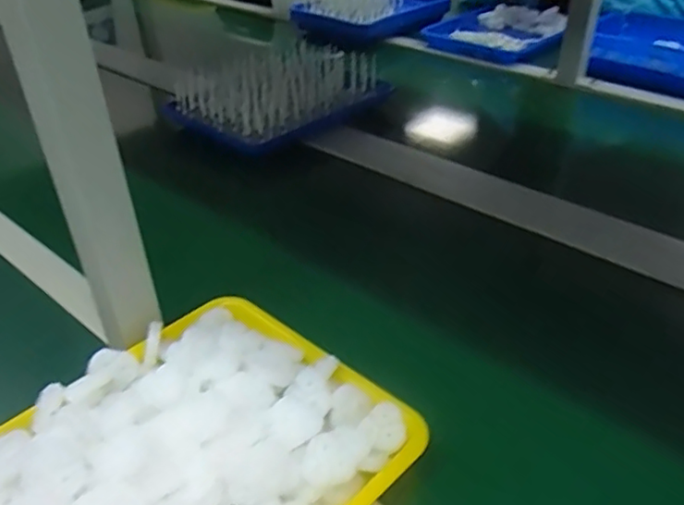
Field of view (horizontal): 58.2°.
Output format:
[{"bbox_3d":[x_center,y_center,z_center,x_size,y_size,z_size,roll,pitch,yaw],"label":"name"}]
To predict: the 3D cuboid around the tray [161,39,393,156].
[{"bbox_3d":[-0.103,-0.281,1.040,0.321,0.077,0.258,-28,42,-33],"label":"tray"}]

